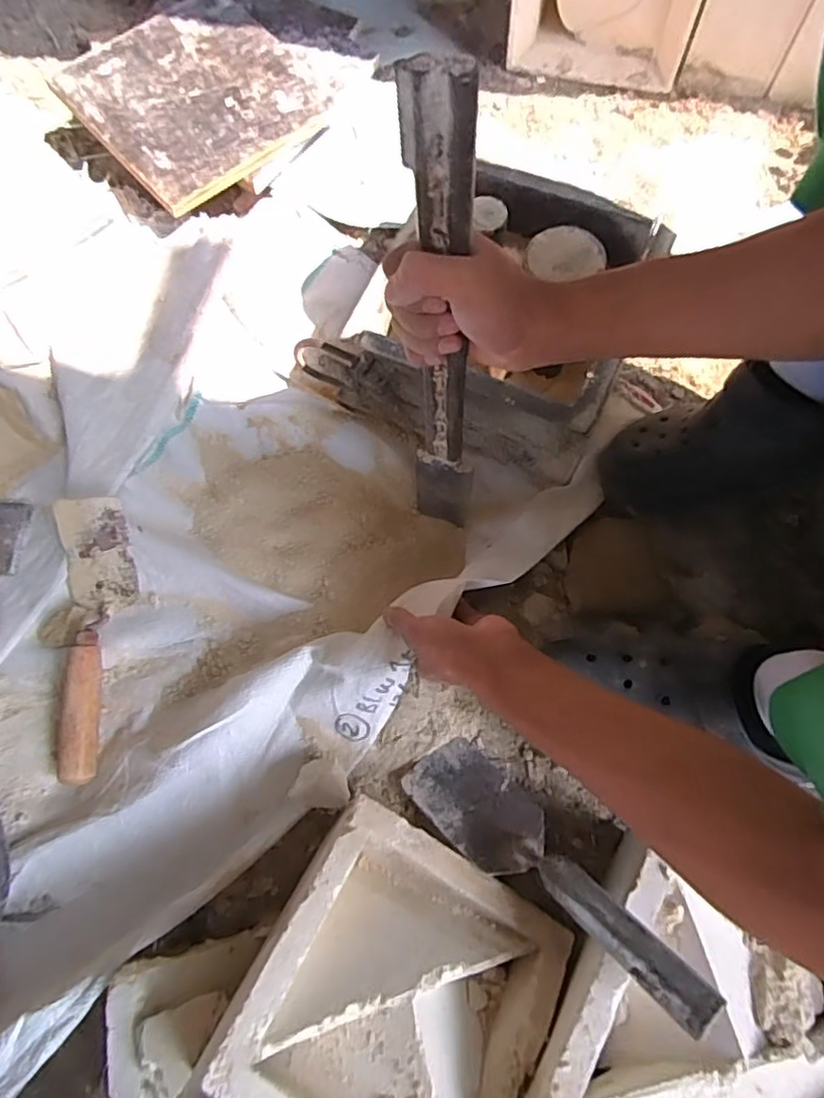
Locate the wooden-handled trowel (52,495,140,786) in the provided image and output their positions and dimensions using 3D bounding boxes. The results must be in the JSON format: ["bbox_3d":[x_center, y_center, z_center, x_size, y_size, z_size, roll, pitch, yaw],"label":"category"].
[{"bbox_3d":[-0.312,0.082,0.580,0.071,0.050,0.260,-4,72,3],"label":"wooden-handled trowel"}]

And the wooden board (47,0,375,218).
[{"bbox_3d":[-0.229,-0.563,0.737,0.323,0.019,0.246,-42,82,-15],"label":"wooden board"}]

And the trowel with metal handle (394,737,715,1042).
[{"bbox_3d":[0.100,0.237,0.463,0.070,0.044,0.263,-50,39,-12],"label":"trowel with metal handle"}]

